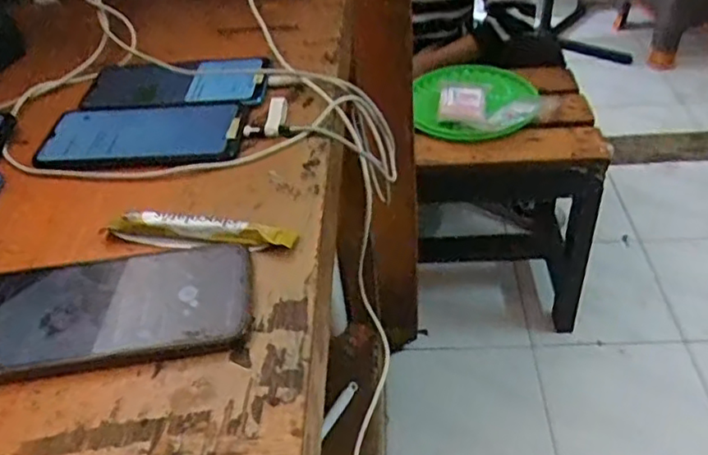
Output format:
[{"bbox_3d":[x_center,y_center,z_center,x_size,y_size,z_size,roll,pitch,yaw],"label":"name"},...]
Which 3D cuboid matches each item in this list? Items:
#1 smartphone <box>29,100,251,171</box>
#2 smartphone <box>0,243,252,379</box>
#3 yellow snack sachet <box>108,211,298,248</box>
[{"bbox_3d":[-0.168,-0.078,0.511,0.159,0.013,0.082,-3,42,1],"label":"smartphone"},{"bbox_3d":[-0.148,0.046,0.380,0.170,0.010,0.077,-6,42,-3],"label":"smartphone"},{"bbox_3d":[-0.101,0.001,0.421,0.123,0.013,0.020,2,42,6],"label":"yellow snack sachet"}]

